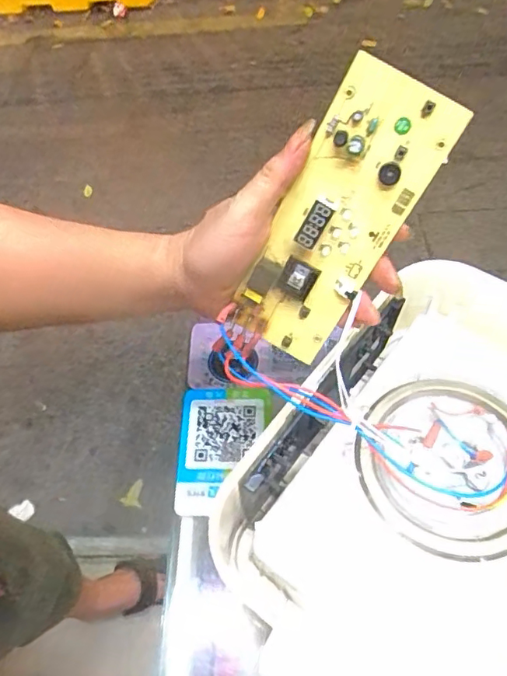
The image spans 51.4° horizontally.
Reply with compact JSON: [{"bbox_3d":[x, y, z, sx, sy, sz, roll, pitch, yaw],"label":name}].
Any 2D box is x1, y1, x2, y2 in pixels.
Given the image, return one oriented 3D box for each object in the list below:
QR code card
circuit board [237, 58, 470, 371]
[{"bbox_3d":[-0.029,0.105,0.500,0.086,0.010,0.122,-1,57,3],"label":"QR code card"},{"bbox_3d":[0.052,-0.069,0.340,0.072,0.189,0.020,28,28,0],"label":"circuit board"}]

